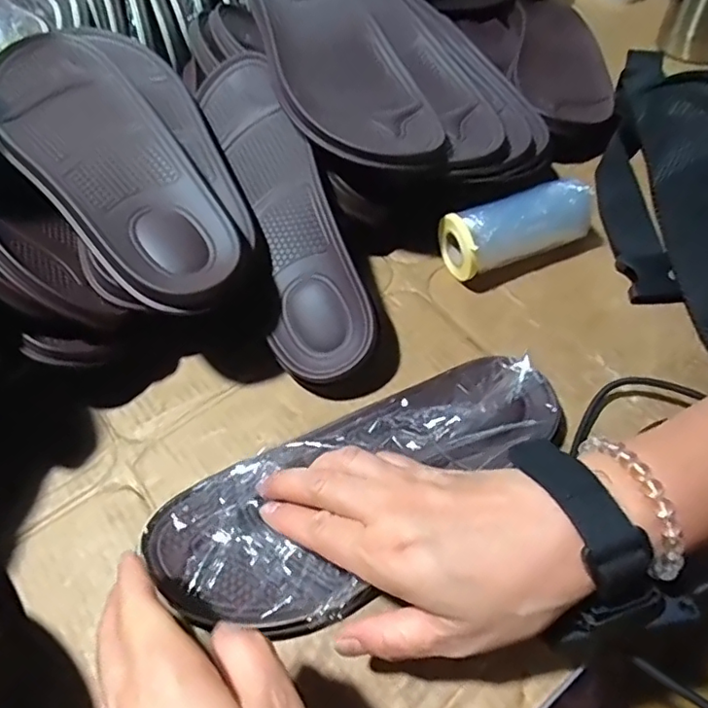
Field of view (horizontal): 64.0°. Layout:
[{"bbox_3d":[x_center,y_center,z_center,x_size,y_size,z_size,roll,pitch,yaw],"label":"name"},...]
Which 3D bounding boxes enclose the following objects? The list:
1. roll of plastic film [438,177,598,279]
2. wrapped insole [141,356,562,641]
[{"bbox_3d":[0.122,-0.093,0.427,0.104,0.053,0.040,-20,58,-9],"label":"roll of plastic film"},{"bbox_3d":[0.010,0.070,0.329,0.247,0.039,0.101,-31,61,-15],"label":"wrapped insole"}]

